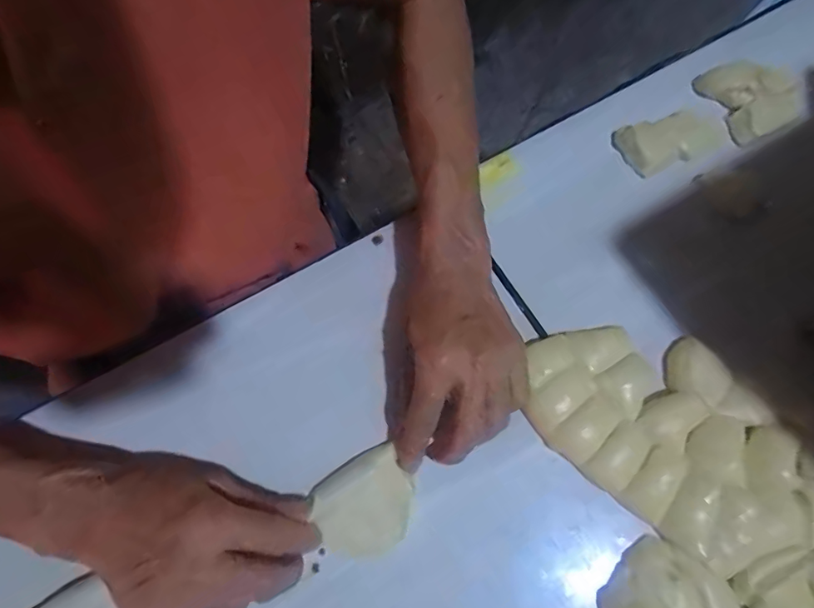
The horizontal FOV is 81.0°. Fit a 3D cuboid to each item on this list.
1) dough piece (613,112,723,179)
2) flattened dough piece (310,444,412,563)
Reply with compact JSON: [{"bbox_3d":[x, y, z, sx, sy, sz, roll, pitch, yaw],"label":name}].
[{"bbox_3d":[0.227,-0.143,0.404,0.092,0.010,0.047,-21,71,-7],"label":"dough piece"},{"bbox_3d":[-0.027,0.140,0.327,0.067,0.008,0.062,-30,90,-8],"label":"flattened dough piece"}]

